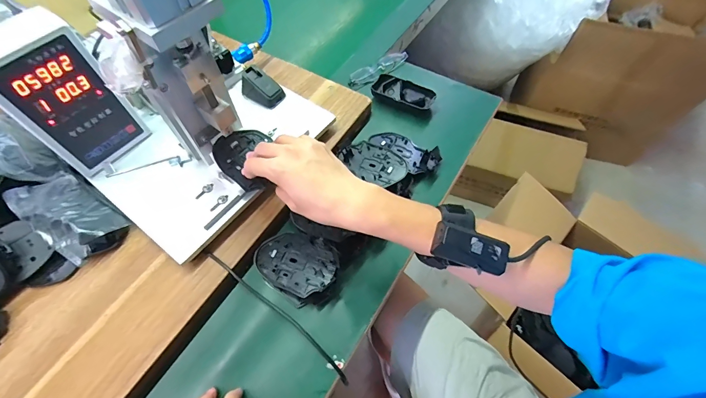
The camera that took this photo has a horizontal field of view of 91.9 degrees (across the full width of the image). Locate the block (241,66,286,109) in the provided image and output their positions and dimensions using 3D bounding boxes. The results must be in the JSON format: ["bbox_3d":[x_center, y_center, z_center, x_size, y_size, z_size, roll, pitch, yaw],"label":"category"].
[{"bbox_3d":[-0.146,-0.178,0.539,0.064,0.035,0.037,26,63,14],"label":"block"}]

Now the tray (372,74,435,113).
[{"bbox_3d":[0.088,-0.185,0.602,0.107,0.022,0.054,23,62,12],"label":"tray"}]

